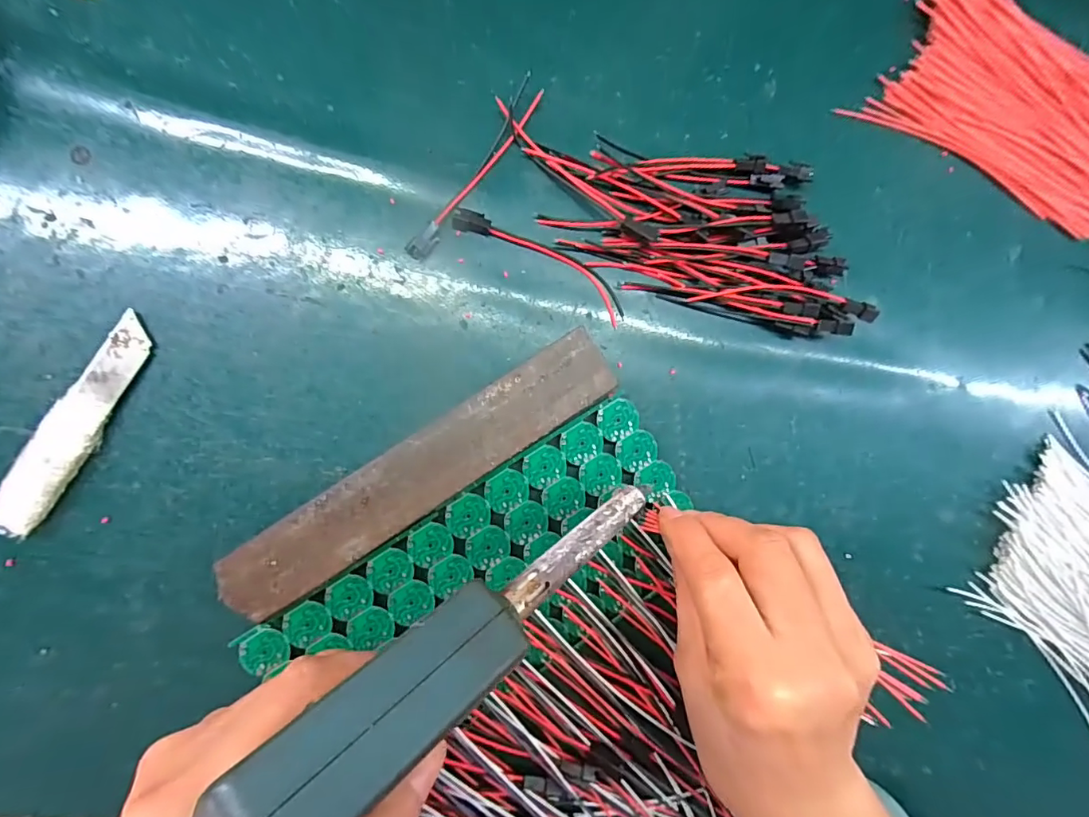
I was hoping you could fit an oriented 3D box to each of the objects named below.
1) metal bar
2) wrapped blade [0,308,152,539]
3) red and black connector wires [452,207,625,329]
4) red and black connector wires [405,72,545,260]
[{"bbox_3d":[-0.056,0.030,0.238,0.197,0.017,0.037,-33,94,-5],"label":"metal bar"},{"bbox_3d":[-0.209,0.007,0.221,0.021,0.010,0.103,32,87,-6],"label":"wrapped blade"},{"bbox_3d":[0.000,-0.075,0.249,0.097,0.008,0.019,30,87,-6],"label":"red and black connector wires"},{"bbox_3d":[-0.033,-0.118,0.243,0.012,0.009,0.104,35,86,-6],"label":"red and black connector wires"}]

